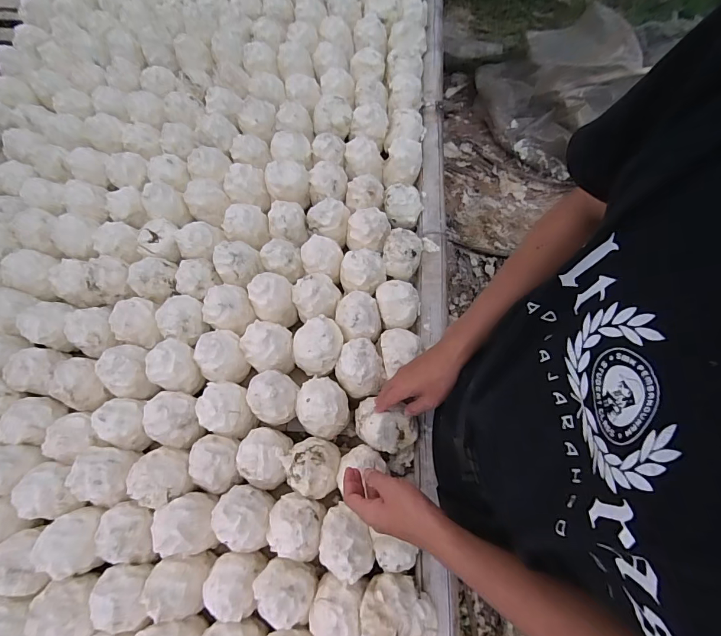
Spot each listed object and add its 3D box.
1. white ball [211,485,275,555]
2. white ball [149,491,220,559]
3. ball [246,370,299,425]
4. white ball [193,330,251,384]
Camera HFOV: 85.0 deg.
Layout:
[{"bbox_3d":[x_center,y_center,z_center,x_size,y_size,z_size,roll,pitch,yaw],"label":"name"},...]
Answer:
[{"bbox_3d":[-0.176,0.302,0.591,0.077,0.080,0.082,-1,69,2],"label":"white ball"},{"bbox_3d":[-0.265,0.313,0.595,0.077,0.080,0.084,-1,69,2],"label":"white ball"},{"bbox_3d":[-0.147,0.133,0.661,0.076,0.070,0.080,-1,69,2],"label":"ball"},{"bbox_3d":[-0.246,0.066,0.697,0.089,0.085,0.092,30,73,13],"label":"white ball"}]

